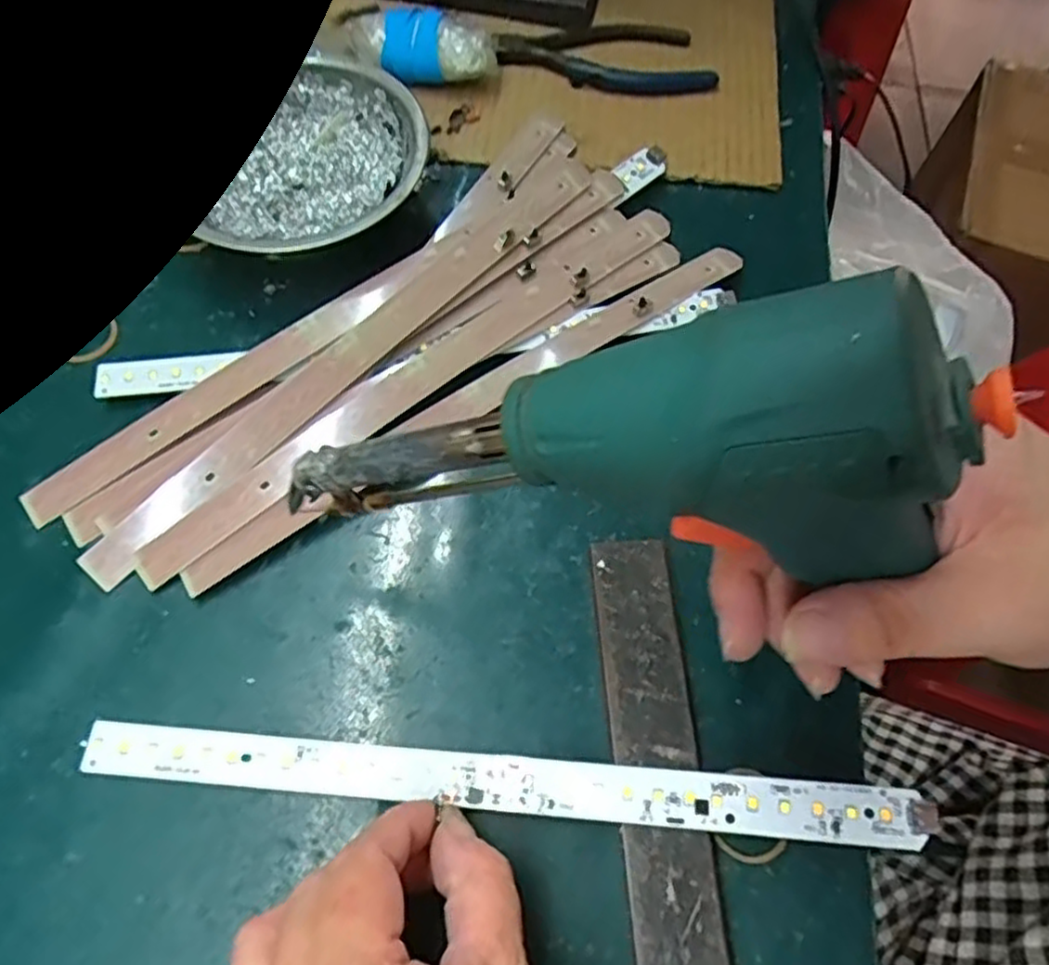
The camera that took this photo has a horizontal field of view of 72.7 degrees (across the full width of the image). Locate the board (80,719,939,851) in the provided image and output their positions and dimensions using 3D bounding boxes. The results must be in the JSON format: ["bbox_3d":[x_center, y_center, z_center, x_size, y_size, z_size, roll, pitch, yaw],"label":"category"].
[{"bbox_3d":[-0.015,0.101,0.243,0.279,0.009,0.017,3,64,8],"label":"board"}]

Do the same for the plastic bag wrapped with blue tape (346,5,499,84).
[{"bbox_3d":[-0.056,-0.234,0.383,0.083,0.030,0.035,8,64,1],"label":"plastic bag wrapped with blue tape"}]

